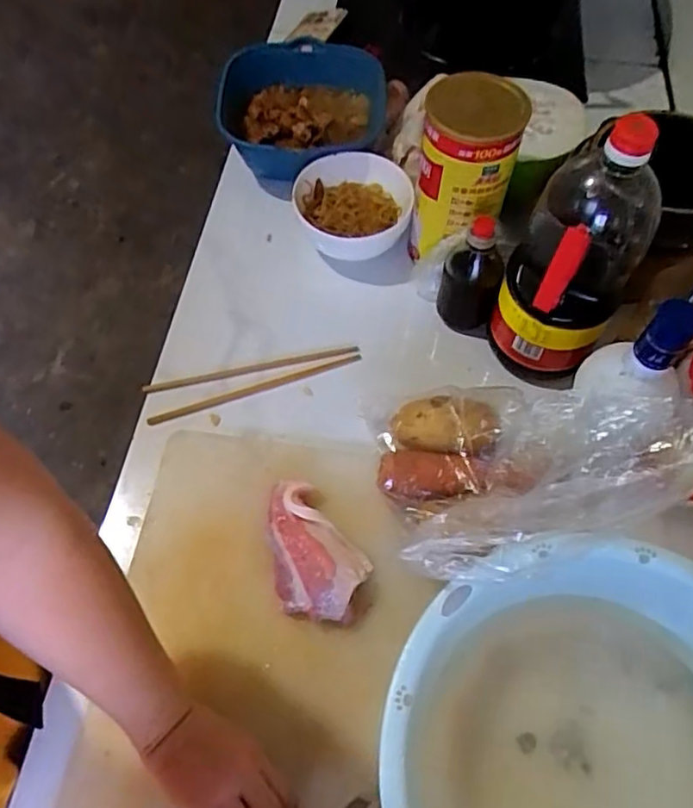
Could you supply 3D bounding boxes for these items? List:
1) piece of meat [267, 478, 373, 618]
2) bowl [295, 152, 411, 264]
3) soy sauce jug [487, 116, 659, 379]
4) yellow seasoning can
[{"bbox_3d":[-0.038,0.137,0.582,0.081,0.032,0.128,-35,66,-17],"label":"piece of meat"},{"bbox_3d":[0.009,-0.233,0.784,0.139,0.080,0.142,-1,61,1],"label":"bowl"},{"bbox_3d":[0.217,-0.142,0.605,0.111,0.266,0.117,28,65,16],"label":"soy sauce jug"},{"bbox_3d":[0.129,-0.253,0.695,0.098,0.168,0.109,9,61,5],"label":"yellow seasoning can"}]

